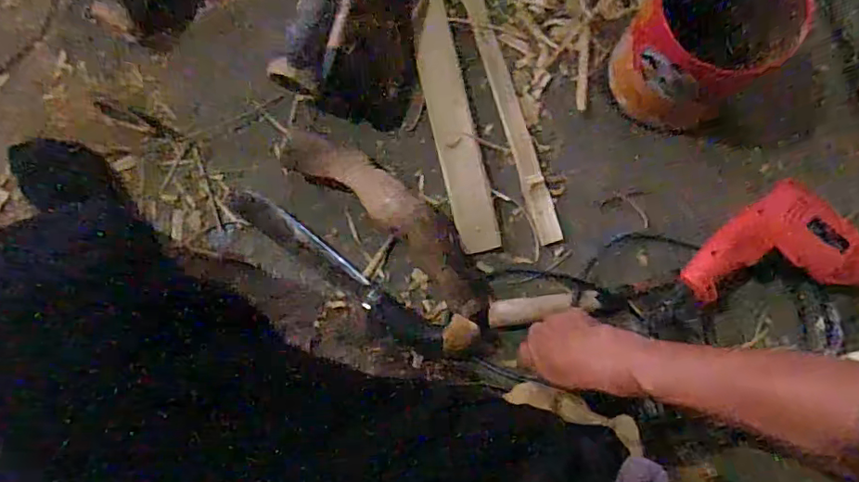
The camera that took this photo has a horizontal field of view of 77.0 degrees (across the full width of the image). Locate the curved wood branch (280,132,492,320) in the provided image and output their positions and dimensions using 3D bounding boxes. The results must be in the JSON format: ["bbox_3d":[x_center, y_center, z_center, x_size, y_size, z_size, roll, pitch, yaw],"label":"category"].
[{"bbox_3d":[-0.037,-0.028,0.632,0.294,0.053,0.072,40,84,4],"label":"curved wood branch"}]

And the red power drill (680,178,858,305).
[{"bbox_3d":[0.380,-0.001,0.597,0.209,0.048,0.120,-5,80,-2],"label":"red power drill"}]

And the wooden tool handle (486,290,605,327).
[{"bbox_3d":[0.134,0.078,0.630,0.130,0.023,0.030,-7,83,-2],"label":"wooden tool handle"}]

